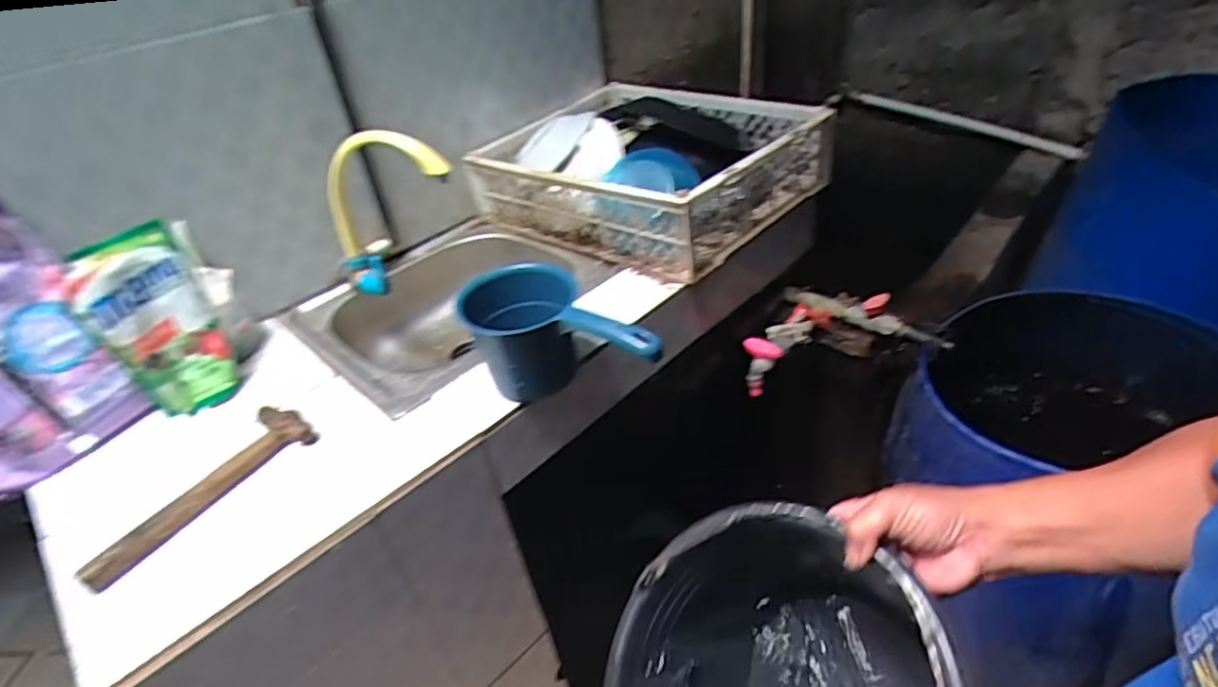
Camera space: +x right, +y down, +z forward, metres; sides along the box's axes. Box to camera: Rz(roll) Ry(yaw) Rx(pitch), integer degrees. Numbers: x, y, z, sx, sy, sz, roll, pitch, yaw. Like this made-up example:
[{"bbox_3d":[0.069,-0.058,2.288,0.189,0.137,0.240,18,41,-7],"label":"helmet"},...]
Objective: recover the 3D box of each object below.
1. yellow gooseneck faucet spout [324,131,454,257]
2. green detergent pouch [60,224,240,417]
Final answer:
[{"bbox_3d":[-0.327,-0.222,0.887,0.272,0.113,0.025,-23,16,40],"label":"yellow gooseneck faucet spout"},{"bbox_3d":[-0.551,-0.018,0.801,0.070,0.223,0.126,26,48,39],"label":"green detergent pouch"}]

